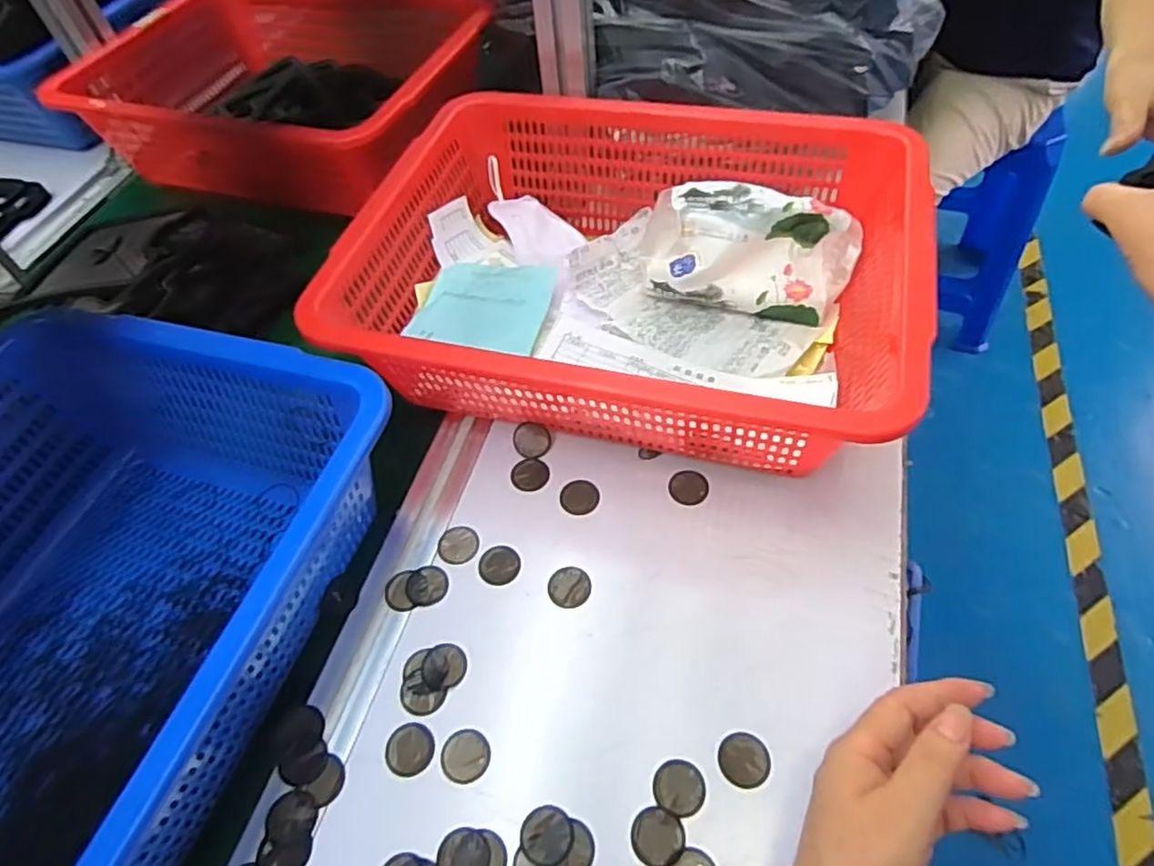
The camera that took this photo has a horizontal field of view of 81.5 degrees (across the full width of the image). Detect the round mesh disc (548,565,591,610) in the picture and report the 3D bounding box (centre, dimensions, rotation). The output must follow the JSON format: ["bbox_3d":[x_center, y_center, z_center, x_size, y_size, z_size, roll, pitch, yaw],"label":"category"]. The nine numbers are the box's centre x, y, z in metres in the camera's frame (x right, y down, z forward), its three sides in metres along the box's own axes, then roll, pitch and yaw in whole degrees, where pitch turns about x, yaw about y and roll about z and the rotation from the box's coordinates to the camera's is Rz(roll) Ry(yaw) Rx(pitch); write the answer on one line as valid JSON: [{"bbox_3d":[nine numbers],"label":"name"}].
[{"bbox_3d":[-0.005,0.100,0.439,0.027,0.004,0.028,-2,54,3],"label":"round mesh disc"}]

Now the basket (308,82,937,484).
[{"bbox_3d":[0.042,-0.123,0.523,0.390,0.121,0.306,10,56,12],"label":"basket"}]

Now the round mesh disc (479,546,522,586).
[{"bbox_3d":[-0.053,0.088,0.450,0.028,0.004,0.027,-2,54,3],"label":"round mesh disc"}]

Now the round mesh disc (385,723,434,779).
[{"bbox_3d":[-0.096,0.183,0.387,0.027,0.004,0.028,-2,54,3],"label":"round mesh disc"}]

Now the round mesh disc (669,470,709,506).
[{"bbox_3d":[0.080,0.038,0.476,0.027,0.004,0.028,-2,54,3],"label":"round mesh disc"}]

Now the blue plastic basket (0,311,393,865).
[{"bbox_3d":[-0.301,0.118,0.377,0.297,0.116,0.383,12,56,13],"label":"blue plastic basket"}]

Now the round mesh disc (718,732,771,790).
[{"bbox_3d":[0.093,0.181,0.372,0.027,0.004,0.028,-2,54,3],"label":"round mesh disc"}]

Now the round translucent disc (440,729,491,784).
[{"bbox_3d":[-0.064,0.185,0.383,0.027,0.004,0.028,-2,54,3],"label":"round translucent disc"}]

